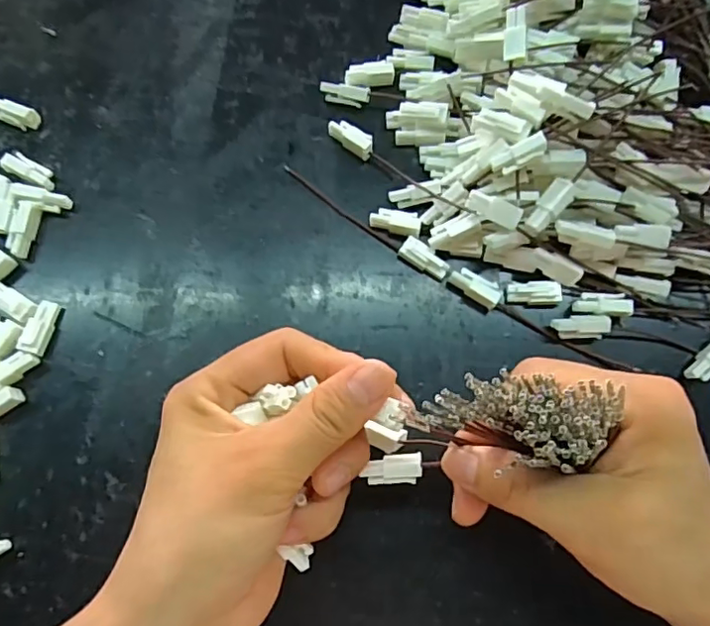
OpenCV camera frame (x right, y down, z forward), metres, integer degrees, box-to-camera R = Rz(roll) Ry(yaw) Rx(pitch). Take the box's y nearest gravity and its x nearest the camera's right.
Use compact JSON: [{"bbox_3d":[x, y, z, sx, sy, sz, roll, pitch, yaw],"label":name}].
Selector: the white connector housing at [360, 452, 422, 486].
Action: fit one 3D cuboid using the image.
[{"bbox_3d":[0.015,0.061,0.223,0.021,0.007,0.011,-2,75,-2],"label":"white connector housing"}]

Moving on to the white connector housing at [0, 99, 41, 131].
[{"bbox_3d":[-0.175,-0.102,0.292,0.026,0.008,0.011,16,75,3],"label":"white connector housing"}]

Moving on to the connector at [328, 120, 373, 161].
[{"bbox_3d":[-0.002,-0.089,0.292,0.026,0.009,0.011,35,77,8],"label":"connector"}]

